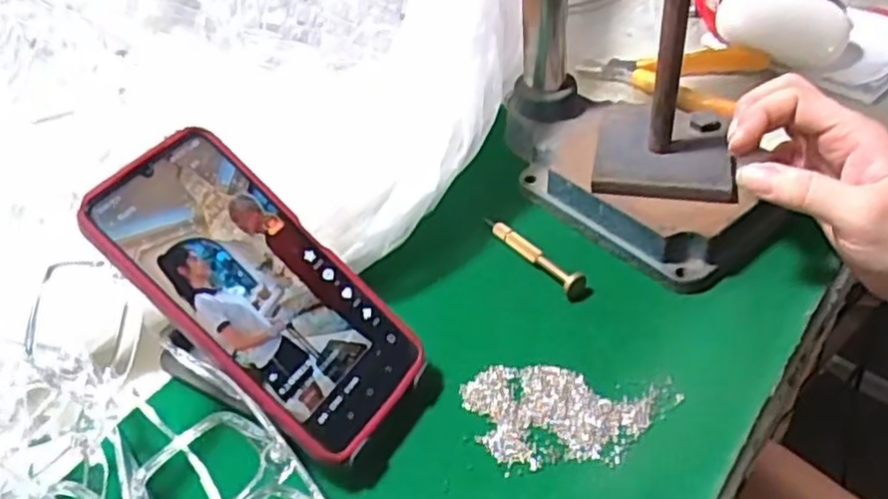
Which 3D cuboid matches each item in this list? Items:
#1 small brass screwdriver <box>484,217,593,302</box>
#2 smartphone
[{"bbox_3d":[0.056,0.002,0.451,0.015,0.020,0.088,-28,47,-21],"label":"small brass screwdriver"},{"bbox_3d":[-0.088,0.019,0.353,0.169,0.006,0.078,46,55,-5],"label":"smartphone"}]

